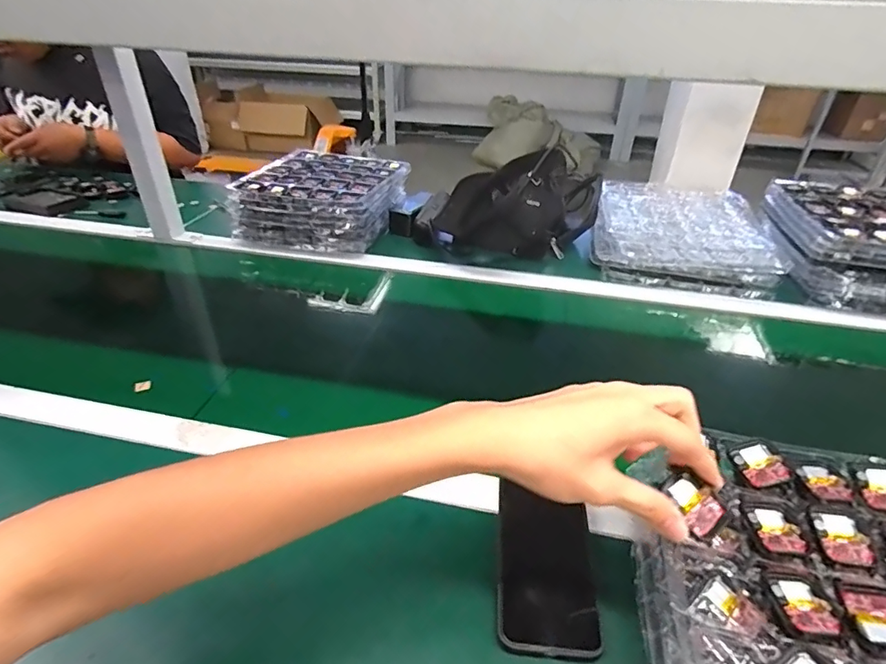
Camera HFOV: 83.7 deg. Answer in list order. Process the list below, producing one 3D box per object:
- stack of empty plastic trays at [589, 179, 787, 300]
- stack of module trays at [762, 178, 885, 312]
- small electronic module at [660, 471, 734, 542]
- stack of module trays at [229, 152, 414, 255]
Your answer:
[{"bbox_3d":[0.432,-0.188,0.923,0.289,0.065,0.336,11,36,13],"label":"stack of empty plastic trays"},{"bbox_3d":[0.715,-0.149,0.841,0.291,0.111,0.268,8,35,9],"label":"stack of module trays"},{"bbox_3d":[0.171,0.117,0.337,0.034,0.009,0.041,-26,63,-23],"label":"small electronic module"},{"bbox_3d":[-0.233,-0.270,0.997,0.267,0.093,0.281,8,35,10],"label":"stack of module trays"}]

